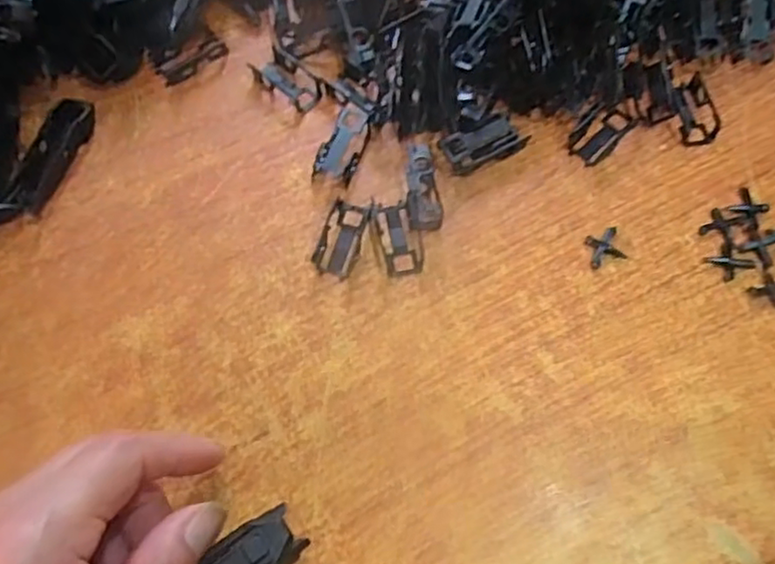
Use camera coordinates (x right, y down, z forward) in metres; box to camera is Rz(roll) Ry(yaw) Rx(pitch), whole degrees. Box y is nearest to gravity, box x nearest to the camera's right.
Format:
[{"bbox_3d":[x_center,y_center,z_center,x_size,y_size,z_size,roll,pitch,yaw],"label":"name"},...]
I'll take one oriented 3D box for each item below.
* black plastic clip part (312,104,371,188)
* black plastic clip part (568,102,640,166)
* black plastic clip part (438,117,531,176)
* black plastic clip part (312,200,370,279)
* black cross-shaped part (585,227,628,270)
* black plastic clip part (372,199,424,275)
[{"bbox_3d":[-0.022,-0.073,0.345,0.021,0.009,0.048,16,65,8],"label":"black plastic clip part"},{"bbox_3d":[0.112,-0.080,0.347,0.021,0.009,0.040,42,71,18],"label":"black plastic clip part"},{"bbox_3d":[0.050,-0.070,0.341,0.044,0.013,0.020,-21,65,-10],"label":"black plastic clip part"},{"bbox_3d":[-0.022,-0.022,0.322,0.019,0.008,0.039,13,65,7],"label":"black plastic clip part"},{"bbox_3d":[0.104,-0.017,0.319,0.019,0.004,0.017,-16,65,-8],"label":"black cross-shaped part"},{"bbox_3d":[0.006,-0.022,0.323,0.019,0.004,0.040,-12,64,-6],"label":"black plastic clip part"}]

